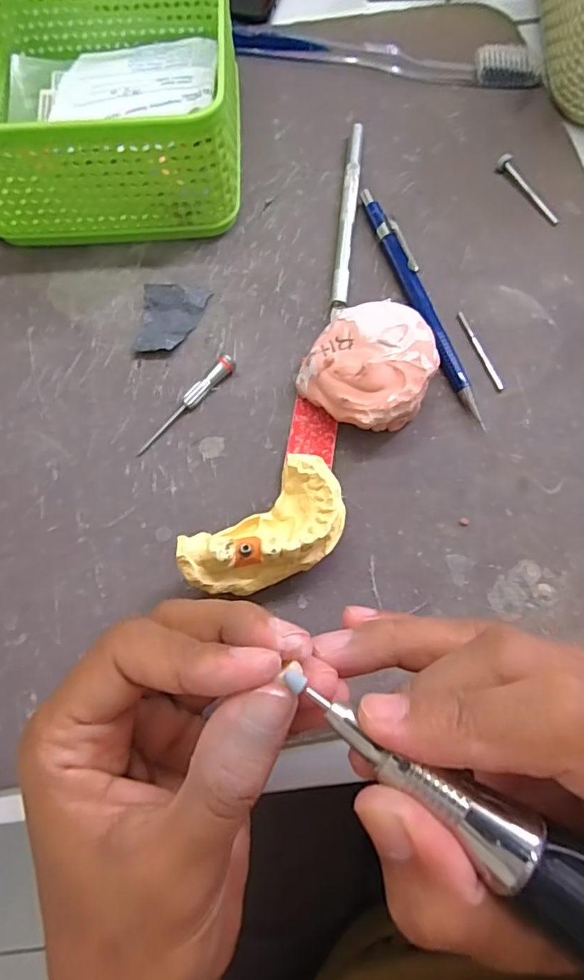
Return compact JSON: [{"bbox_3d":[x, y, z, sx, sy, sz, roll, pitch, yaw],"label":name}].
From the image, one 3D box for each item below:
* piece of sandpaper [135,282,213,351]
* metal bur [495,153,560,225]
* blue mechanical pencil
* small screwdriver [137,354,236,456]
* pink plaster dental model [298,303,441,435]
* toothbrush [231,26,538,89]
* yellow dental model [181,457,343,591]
[{"bbox_3d":[-0.057,-0.081,0.255,0.029,0.006,0.036,4,72,2],"label":"piece of sandpaper"},{"bbox_3d":[0.122,-0.155,0.275,0.008,0.005,0.047,-30,74,-8],"label":"metal bur"},{"bbox_3d":[0.061,-0.090,0.253,0.008,0.011,0.134,-18,73,-5],"label":"blue mechanical pencil"},{"bbox_3d":[-0.047,-0.038,0.240,0.007,0.009,0.059,38,77,12],"label":"small screwdriver"},{"bbox_3d":[0.034,-0.052,0.232,0.051,0.029,0.053,31,75,10],"label":"pink plaster dental model"},{"bbox_3d":[0.054,-0.247,0.304,0.171,0.011,0.021,7,72,3],"label":"toothbrush"},{"bbox_3d":[-0.009,0.018,0.209,0.066,0.032,0.036,-31,74,-9],"label":"yellow dental model"}]

